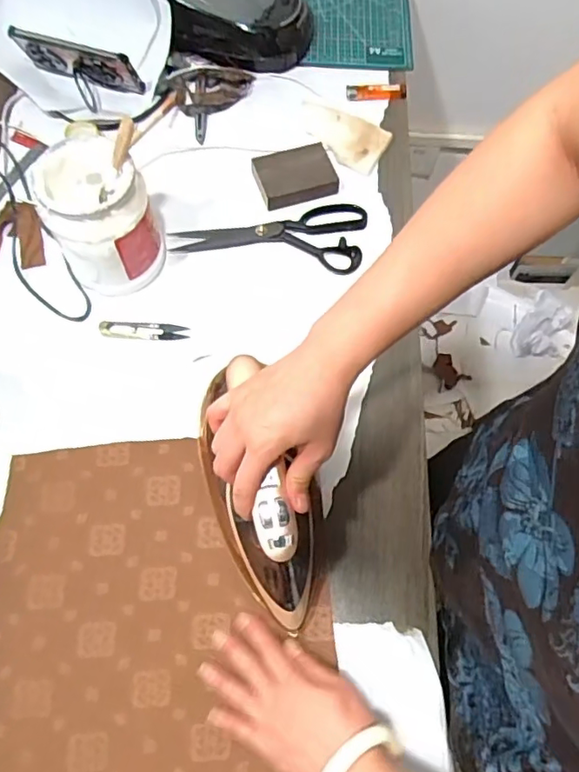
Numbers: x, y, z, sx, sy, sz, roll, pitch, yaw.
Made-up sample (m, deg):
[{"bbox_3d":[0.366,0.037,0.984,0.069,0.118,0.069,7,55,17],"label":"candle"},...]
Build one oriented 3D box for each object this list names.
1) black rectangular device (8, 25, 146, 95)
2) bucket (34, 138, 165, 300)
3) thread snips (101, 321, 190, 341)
[{"bbox_3d":[-0.301,-0.461,0.794,0.174,0.081,0.012,14,82,-1],"label":"black rectangular device"},{"bbox_3d":[-0.214,-0.190,0.657,0.108,0.154,0.112,1,67,-2],"label":"bucket"},{"bbox_3d":[-0.176,-0.067,0.682,0.104,0.018,0.022,5,67,0],"label":"thread snips"}]

